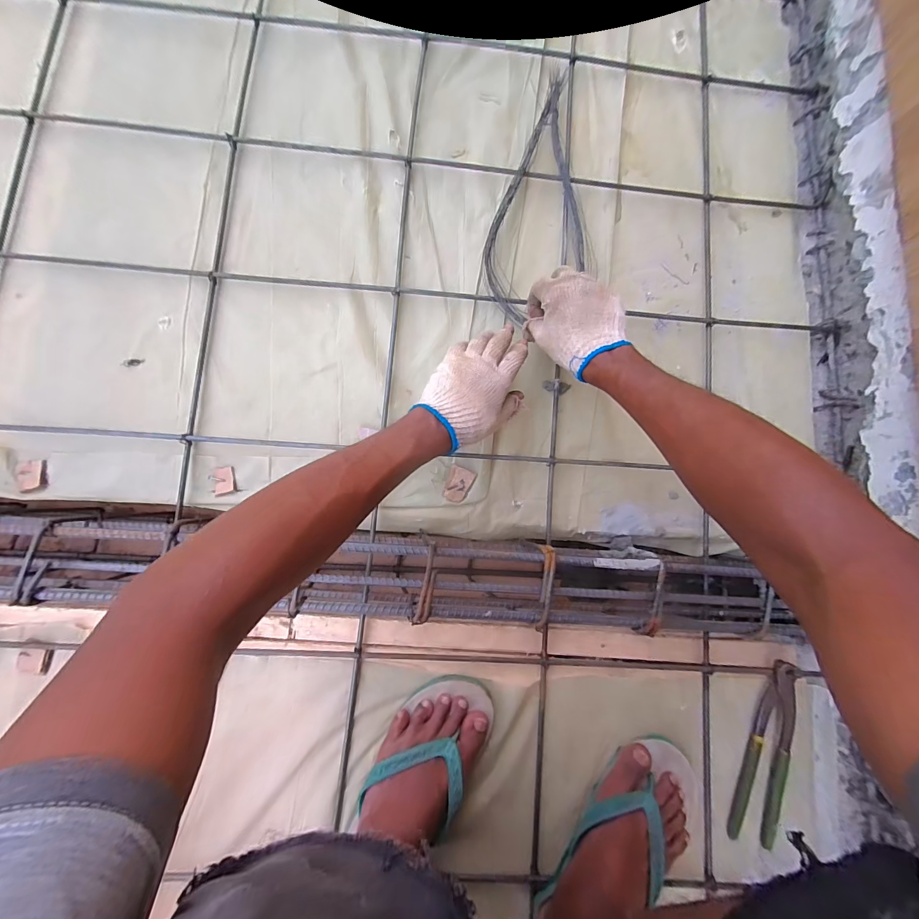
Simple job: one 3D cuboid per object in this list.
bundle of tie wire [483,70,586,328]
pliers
[{"bbox_3d":[0.124,-0.360,0.544,0.137,0.029,0.364,15,86,-1],"label":"bundle of tie wire"},{"bbox_3d":[0.397,0.374,0.496,0.050,0.021,0.222,18,81,-1],"label":"pliers"}]

